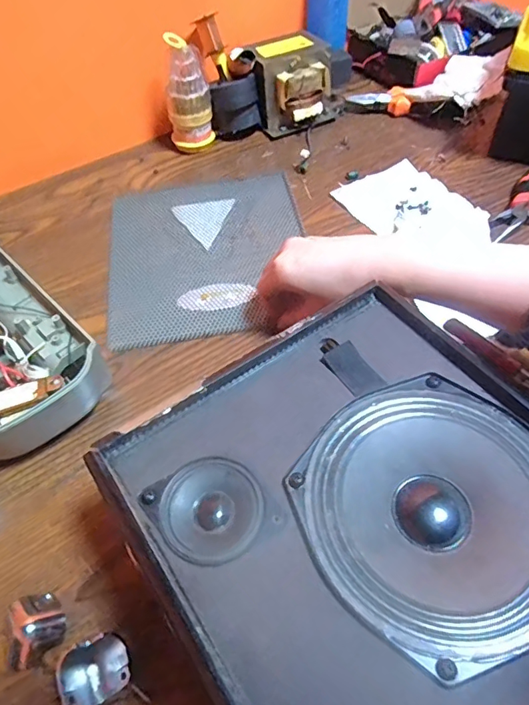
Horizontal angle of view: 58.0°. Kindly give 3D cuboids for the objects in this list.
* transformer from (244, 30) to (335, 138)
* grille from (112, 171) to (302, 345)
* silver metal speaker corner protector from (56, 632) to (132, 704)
[{"bbox_3d":[0.040,-0.320,0.574,0.102,0.084,0.072,-13,55,-6],"label":"transformer"},{"bbox_3d":[-0.054,-0.103,0.469,0.185,0.008,0.210,-10,54,-4],"label":"grille"},{"bbox_3d":[-0.093,0.175,0.261,0.034,0.018,0.029,-28,57,-16],"label":"silver metal speaker corner protector"}]

